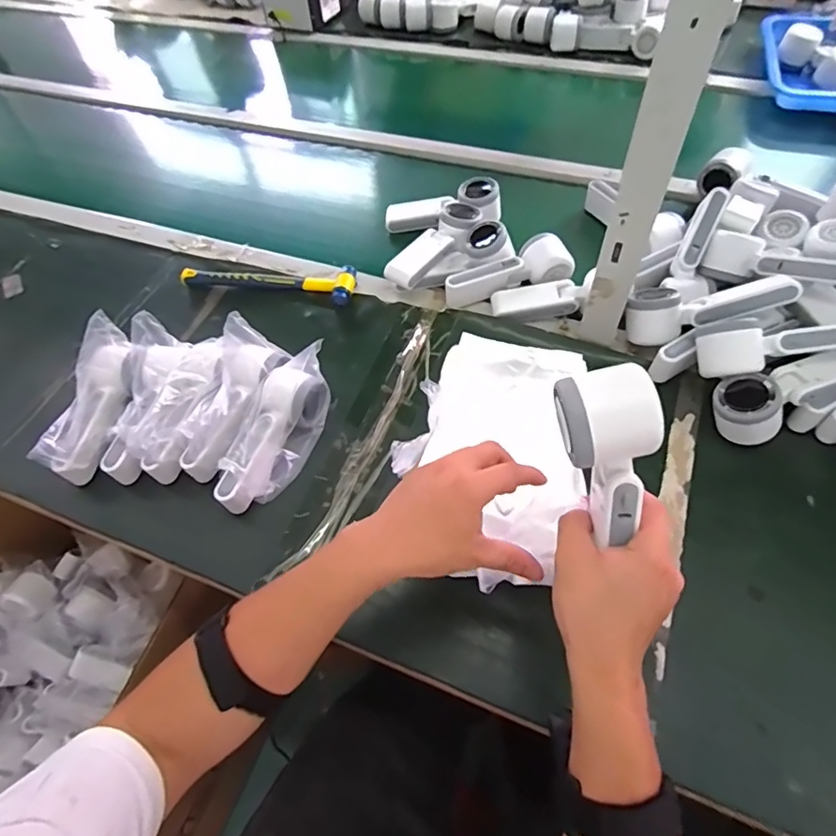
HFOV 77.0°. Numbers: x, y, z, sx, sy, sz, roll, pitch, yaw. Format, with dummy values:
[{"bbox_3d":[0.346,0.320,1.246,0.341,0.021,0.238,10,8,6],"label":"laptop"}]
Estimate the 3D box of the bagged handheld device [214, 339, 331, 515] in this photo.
[{"bbox_3d":[-0.152,0.012,0.567,0.066,0.080,0.190,21,75,17],"label":"bagged handheld device"}]

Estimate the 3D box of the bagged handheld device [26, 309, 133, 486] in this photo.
[{"bbox_3d":[-0.353,-0.023,0.575,0.062,0.054,0.179,4,73,7],"label":"bagged handheld device"}]

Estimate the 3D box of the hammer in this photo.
[{"bbox_3d":[-0.208,-0.192,0.728,0.244,0.025,0.065,8,58,9],"label":"hammer"}]

